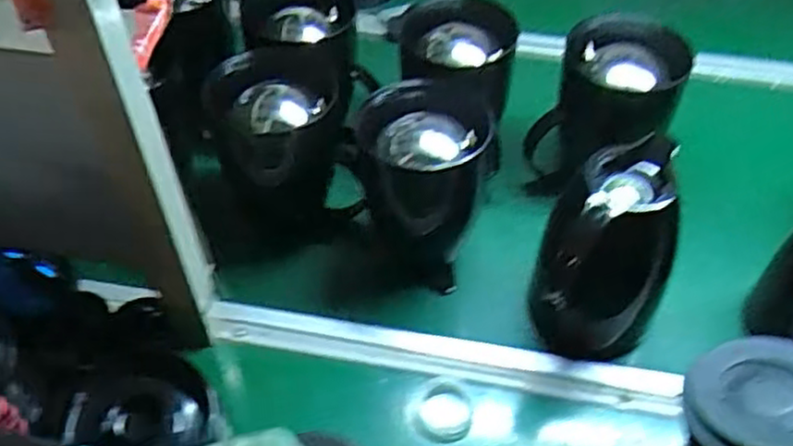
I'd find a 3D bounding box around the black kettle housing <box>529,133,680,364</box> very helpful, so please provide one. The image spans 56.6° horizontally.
[{"bbox_3d":[0.195,0.040,0.679,0.099,0.196,0.141,29,54,24],"label":"black kettle housing"}]

